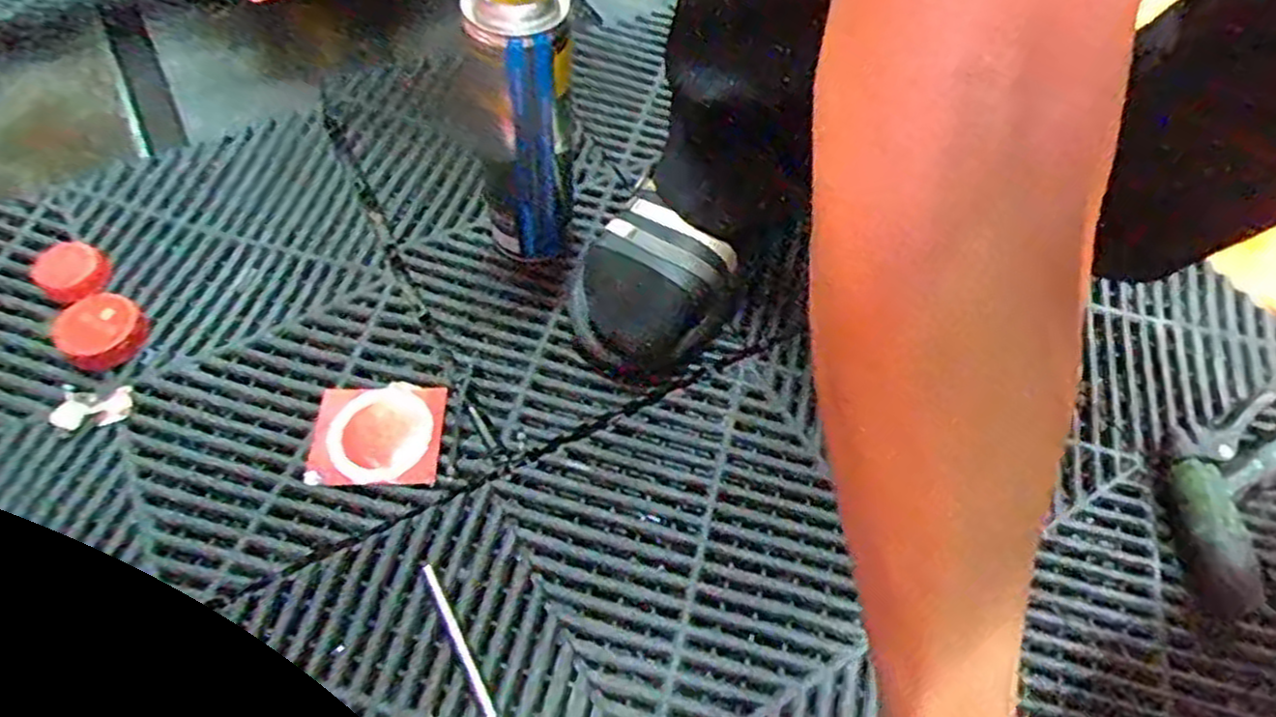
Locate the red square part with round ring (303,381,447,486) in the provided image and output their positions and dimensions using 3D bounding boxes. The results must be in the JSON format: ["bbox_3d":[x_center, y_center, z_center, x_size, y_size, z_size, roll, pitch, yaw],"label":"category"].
[{"bbox_3d":[-0.175,0.050,0.519,0.084,0.004,0.071,2,59,-2],"label":"red square part with round ring"}]

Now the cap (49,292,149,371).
[{"bbox_3d":[-0.371,-0.019,0.534,0.052,0.016,0.055,1,59,-2],"label":"cap"}]

